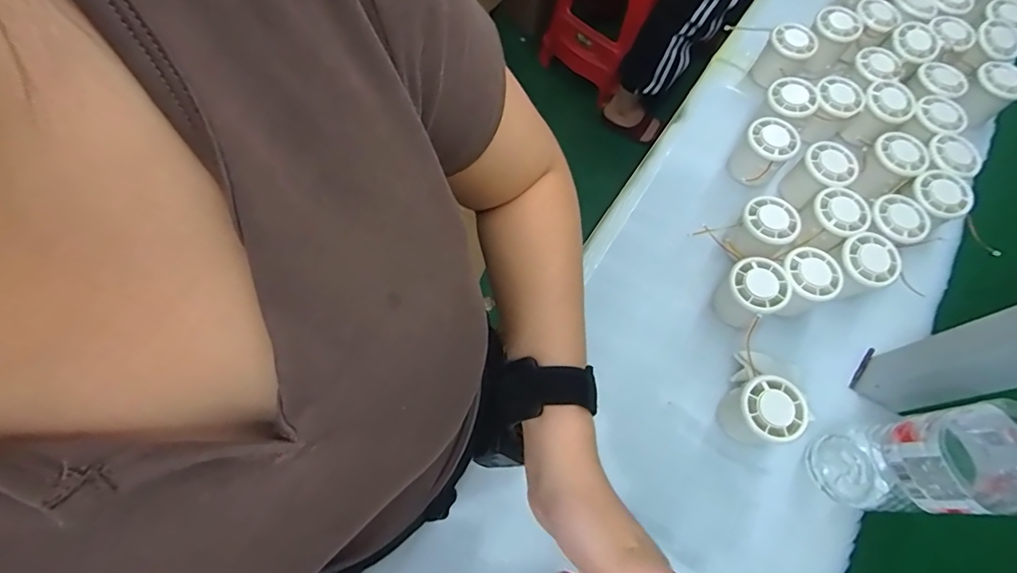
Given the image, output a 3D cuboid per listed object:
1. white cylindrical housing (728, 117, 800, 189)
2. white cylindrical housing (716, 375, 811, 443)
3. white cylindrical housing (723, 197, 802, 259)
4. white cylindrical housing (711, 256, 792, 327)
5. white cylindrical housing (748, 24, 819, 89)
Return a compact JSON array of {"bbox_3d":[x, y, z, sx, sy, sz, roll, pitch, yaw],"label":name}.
[{"bbox_3d":[0.285,-0.151,0.559,0.056,0.058,0.053,1,67,-3],"label":"white cylindrical housing"},{"bbox_3d":[0.224,0.111,0.440,0.050,0.054,0.051,1,67,-3],"label":"white cylindrical housing"},{"bbox_3d":[0.257,-0.058,0.502,0.061,0.037,0.051,-37,74,-16],"label":"white cylindrical housing"},{"bbox_3d":[0.235,0.007,0.487,0.051,0.055,0.052,1,67,-3],"label":"white cylindrical housing"},{"bbox_3d":[0.342,-0.286,0.617,0.052,0.058,0.053,1,67,-3],"label":"white cylindrical housing"}]

